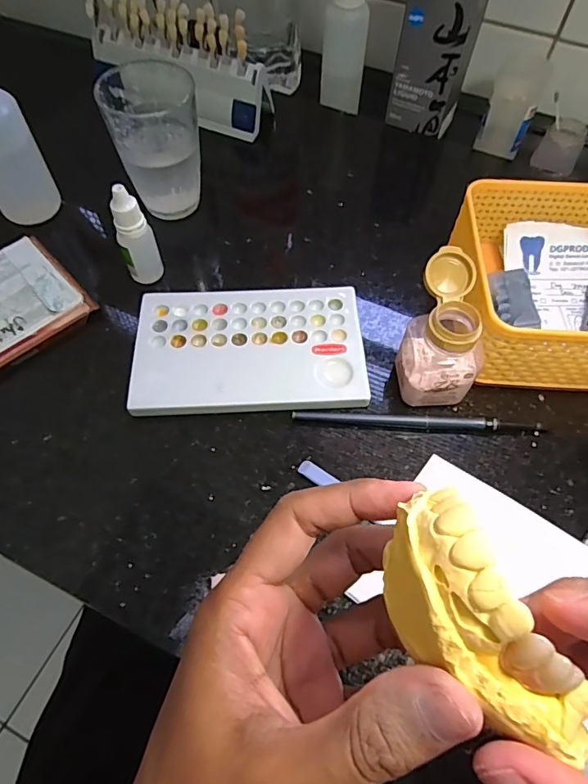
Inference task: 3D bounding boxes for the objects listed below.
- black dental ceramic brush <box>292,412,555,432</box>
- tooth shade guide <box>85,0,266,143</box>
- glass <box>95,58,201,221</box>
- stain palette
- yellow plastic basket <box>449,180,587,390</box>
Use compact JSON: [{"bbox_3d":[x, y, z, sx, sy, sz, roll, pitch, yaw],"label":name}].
[{"bbox_3d":[0.079,0.018,0.306,0.155,0.006,0.009,4,67,1],"label":"black dental ceramic brush"},{"bbox_3d":[-0.109,-0.296,0.430,0.178,0.073,0.053,22,67,8],"label":"tooth shade guide"},{"bbox_3d":[-0.102,-0.191,0.366,0.063,0.087,0.066,-10,66,-6],"label":"glass"},{"bbox_3d":[-0.030,-0.033,0.327,0.152,0.007,0.097,-3,67,-2],"label":"stain palette"},{"bbox_3d":[0.181,-0.076,0.322,0.128,0.055,0.139,6,67,2],"label":"yellow plastic basket"}]

